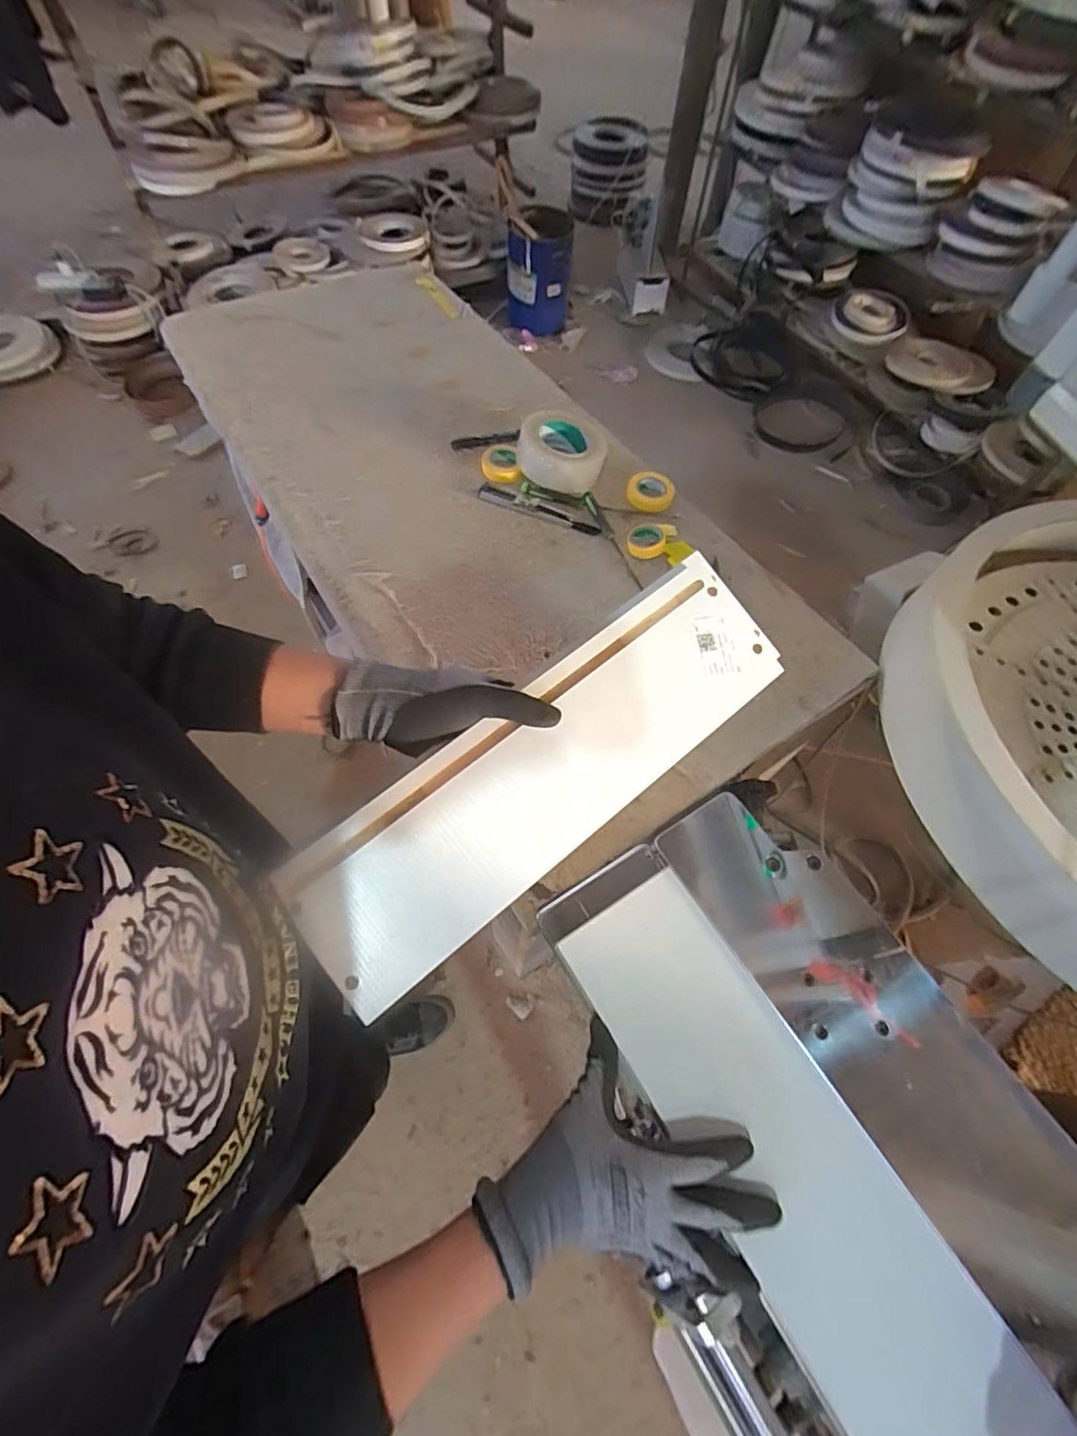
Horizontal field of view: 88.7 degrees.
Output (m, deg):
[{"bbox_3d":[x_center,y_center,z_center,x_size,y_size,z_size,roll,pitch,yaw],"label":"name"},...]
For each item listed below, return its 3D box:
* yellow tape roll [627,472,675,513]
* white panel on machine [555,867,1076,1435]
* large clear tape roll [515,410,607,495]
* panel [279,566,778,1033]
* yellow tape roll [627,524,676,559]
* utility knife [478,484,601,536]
[{"bbox_3d":[0.161,-0.322,0.790,0.066,0.025,0.065,1,64,-2],"label":"yellow tape roll"},{"bbox_3d":[0.187,0.338,0.420,0.129,0.018,0.438,-30,66,-12],"label":"white panel on machine"},{"bbox_3d":[0.033,-0.389,0.803,0.125,0.063,0.129,1,64,-2],"label":"large clear tape roll"},{"bbox_3d":[0.015,0.037,0.455,0.448,0.010,0.132,-38,89,-13],"label":"panel"},{"bbox_3d":[0.151,-0.239,0.743,0.057,0.022,0.059,1,64,-2],"label":"yellow tape roll"},{"bbox_3d":[0.001,-0.291,0.772,0.180,0.010,0.027,20,65,7],"label":"utility knife"}]

